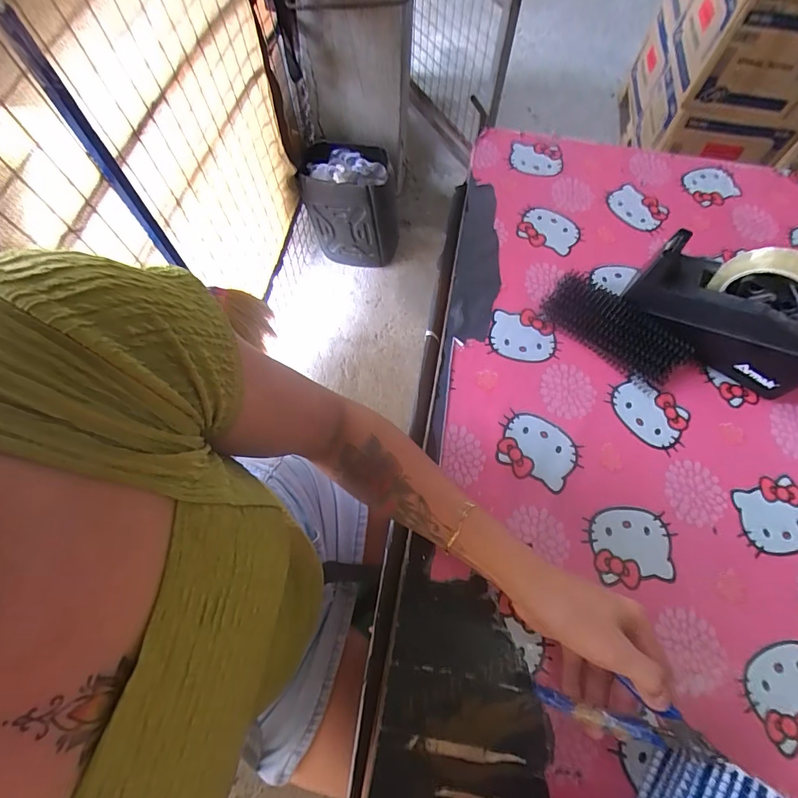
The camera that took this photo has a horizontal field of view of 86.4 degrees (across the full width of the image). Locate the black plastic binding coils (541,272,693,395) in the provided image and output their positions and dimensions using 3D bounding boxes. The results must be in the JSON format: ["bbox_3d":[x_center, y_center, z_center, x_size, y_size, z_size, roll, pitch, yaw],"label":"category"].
[{"bbox_3d":[0.250,-0.082,0.499,0.166,0.033,0.066,43,71,16],"label":"black plastic binding coils"}]

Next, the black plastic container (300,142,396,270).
[{"bbox_3d":[-0.166,-0.664,1.505,0.312,0.347,0.237,-1,66,-2],"label":"black plastic container"}]

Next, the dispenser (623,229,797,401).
[{"bbox_3d":[0.361,-0.096,0.457,0.195,0.129,0.079,35,69,13],"label":"dispenser"}]

